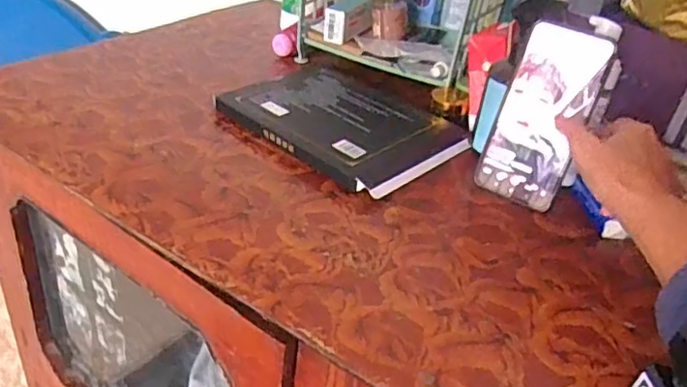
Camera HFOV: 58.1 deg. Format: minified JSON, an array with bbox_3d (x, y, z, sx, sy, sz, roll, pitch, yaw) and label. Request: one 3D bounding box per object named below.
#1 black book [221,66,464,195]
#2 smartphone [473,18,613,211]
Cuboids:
[{"bbox_3d":[-0.001,-0.075,0.657,0.224,0.021,0.161,29,39,28],"label":"black book"},{"bbox_3d":[0.178,-0.069,0.555,0.073,0.158,0.014,27,19,26],"label":"smartphone"}]

